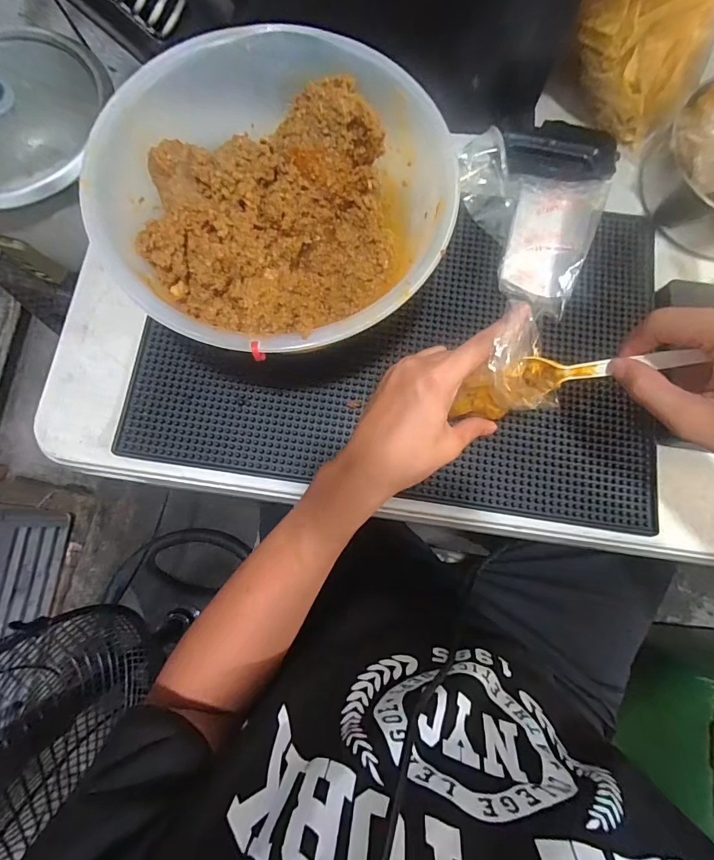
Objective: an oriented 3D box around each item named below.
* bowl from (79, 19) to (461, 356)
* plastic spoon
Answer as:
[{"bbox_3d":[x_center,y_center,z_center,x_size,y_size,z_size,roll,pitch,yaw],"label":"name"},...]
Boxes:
[{"bbox_3d":[-0.047,-0.157,0.325,0.226,0.119,0.218,0,79,1],"label":"bowl"},{"bbox_3d":[0.160,-0.041,0.283,0.109,0.012,0.026,-4,75,42],"label":"plastic spoon"}]

